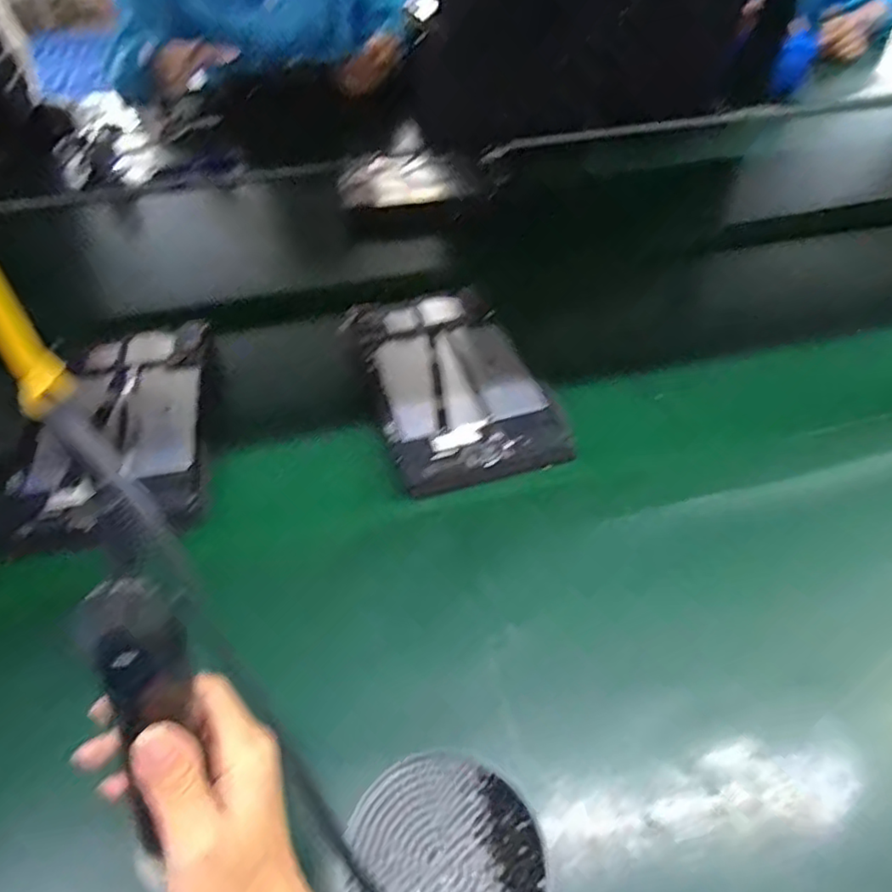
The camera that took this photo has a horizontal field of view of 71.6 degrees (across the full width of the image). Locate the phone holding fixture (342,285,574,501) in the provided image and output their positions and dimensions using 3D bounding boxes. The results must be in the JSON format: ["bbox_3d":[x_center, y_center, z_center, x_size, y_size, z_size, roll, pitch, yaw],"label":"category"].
[{"bbox_3d":[0.006,-0.063,0.593,0.151,0.030,0.236,-17,53,-8],"label":"phone holding fixture"}]

